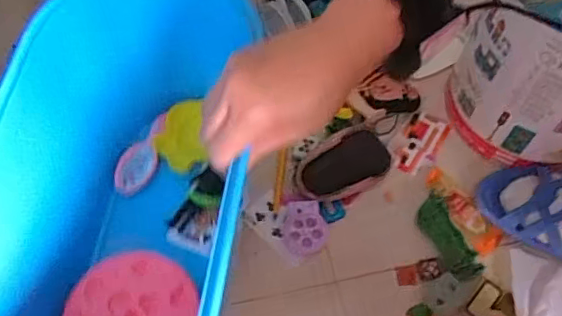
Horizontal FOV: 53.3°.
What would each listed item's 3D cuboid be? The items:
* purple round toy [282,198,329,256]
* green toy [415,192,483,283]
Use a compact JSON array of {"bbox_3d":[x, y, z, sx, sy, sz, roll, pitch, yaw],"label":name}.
[{"bbox_3d":[0.030,0.085,0.676,0.052,0.020,0.068,2,59,-2],"label":"purple round toy"},{"bbox_3d":[0.199,0.096,0.677,0.045,0.017,0.108,-19,62,-14],"label":"green toy"}]

